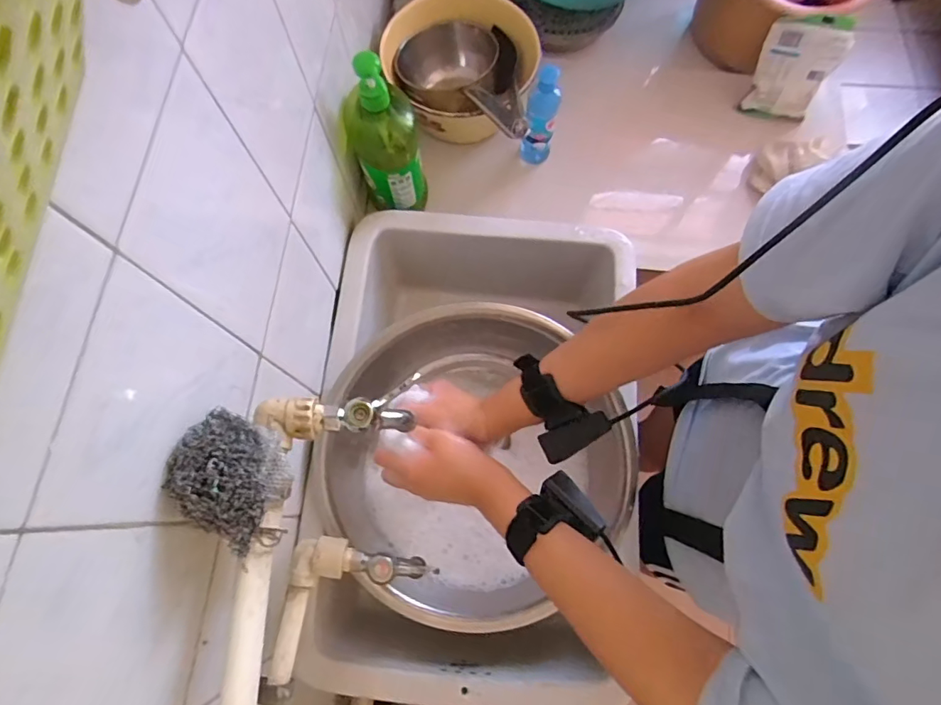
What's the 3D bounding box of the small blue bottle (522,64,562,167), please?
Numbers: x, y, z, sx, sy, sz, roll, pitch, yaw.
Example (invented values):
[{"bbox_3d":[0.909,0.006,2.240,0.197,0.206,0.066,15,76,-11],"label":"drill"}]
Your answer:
[{"bbox_3d":[0.107,-0.353,0.740,0.045,0.159,0.038,15,73,4],"label":"small blue bottle"}]

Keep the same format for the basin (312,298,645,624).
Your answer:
[{"bbox_3d":[-0.002,0.135,0.618,0.353,0.142,0.351,0,72,0],"label":"basin"}]

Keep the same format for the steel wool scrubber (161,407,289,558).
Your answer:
[{"bbox_3d":[-0.172,0.089,0.354,0.078,0.057,0.073,25,74,7],"label":"steel wool scrubber"}]

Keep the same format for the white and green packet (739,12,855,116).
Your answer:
[{"bbox_3d":[0.495,-0.431,0.742,0.107,0.144,0.030,16,52,15],"label":"white and green packet"}]

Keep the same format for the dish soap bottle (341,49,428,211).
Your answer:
[{"bbox_3d":[-0.115,-0.278,0.654,0.091,0.236,0.070,-14,73,-5],"label":"dish soap bottle"}]

